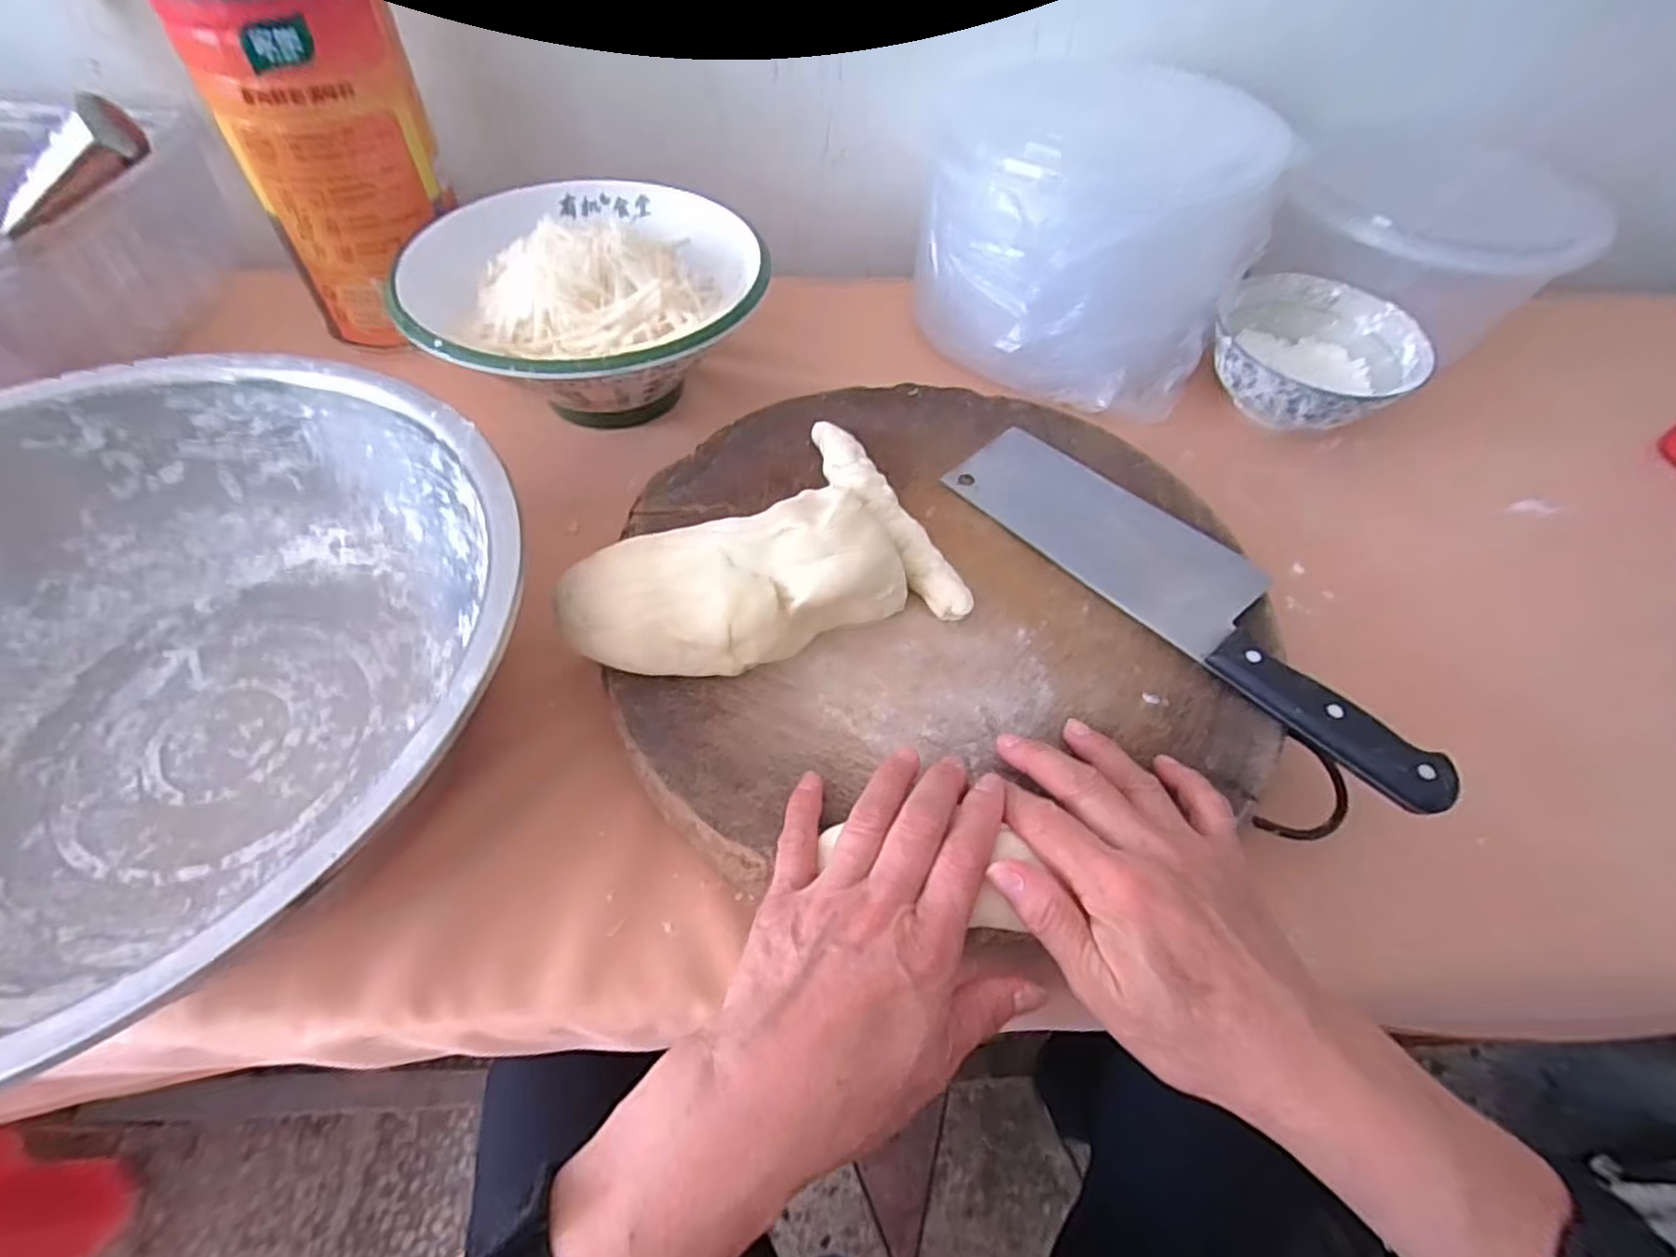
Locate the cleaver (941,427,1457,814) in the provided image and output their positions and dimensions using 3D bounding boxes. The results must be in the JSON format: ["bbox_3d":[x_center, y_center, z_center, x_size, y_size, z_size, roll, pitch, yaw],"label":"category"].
[{"bbox_3d":[0.188,-0.026,0.389,0.078,0.023,0.286,-33,62,-24],"label":"cleaver"}]

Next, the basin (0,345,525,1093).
[{"bbox_3d":[-0.309,0.024,0.322,0.324,0.107,0.327,1,54,-2],"label":"basin"}]

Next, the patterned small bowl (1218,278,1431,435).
[{"bbox_3d":[0.352,-0.202,0.536,0.137,0.050,0.141,1,54,-2],"label":"patterned small bowl"}]

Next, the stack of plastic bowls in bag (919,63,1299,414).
[{"bbox_3d":[0.180,-0.286,0.526,0.230,0.155,0.172,21,55,12],"label":"stack of plastic bowls in bag"}]

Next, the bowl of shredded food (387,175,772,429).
[{"bbox_3d":[-0.169,-0.219,0.505,0.228,0.108,0.232,1,54,-2],"label":"bowl of shredded food"}]

